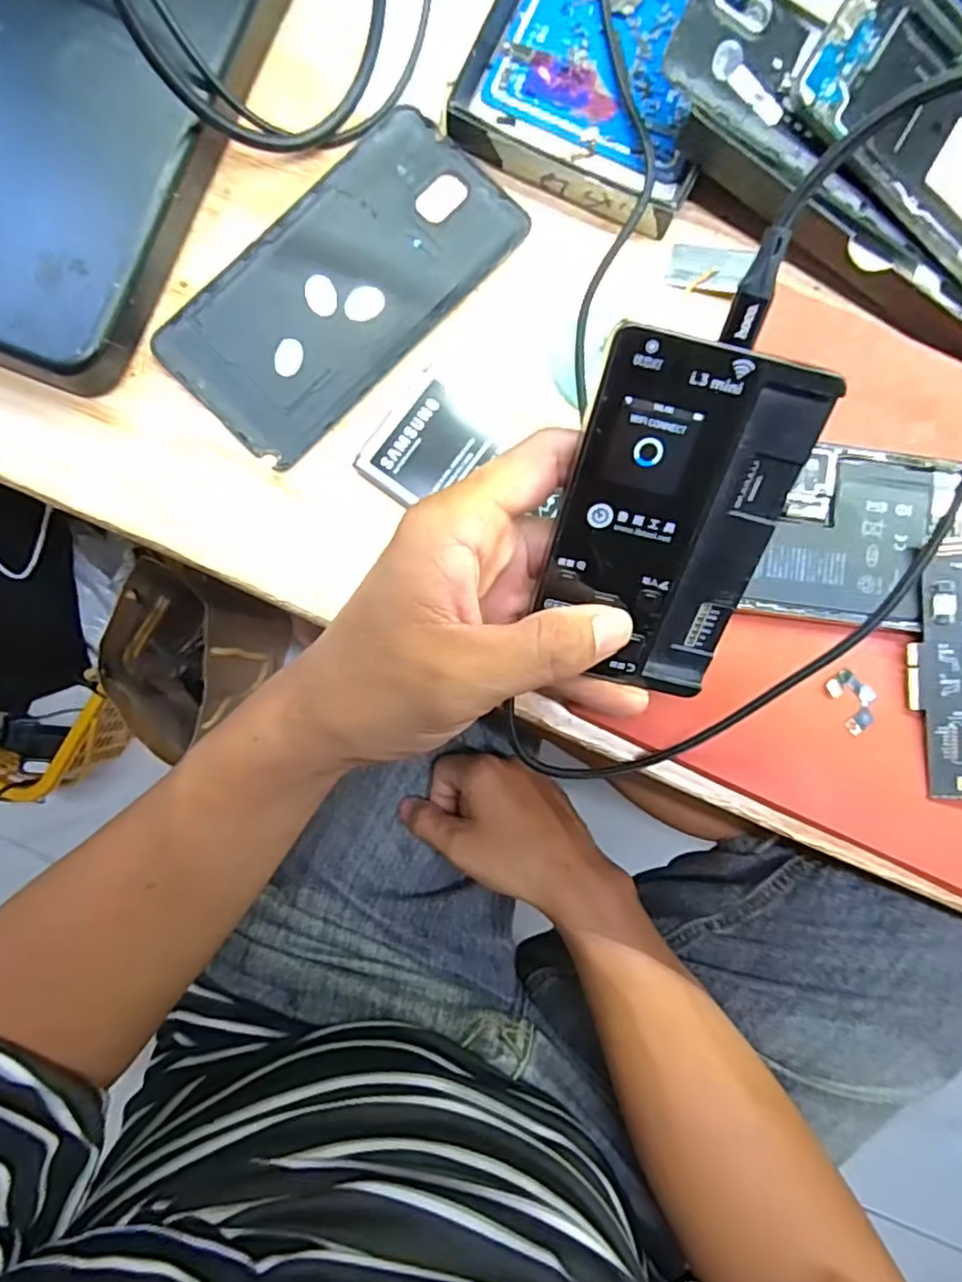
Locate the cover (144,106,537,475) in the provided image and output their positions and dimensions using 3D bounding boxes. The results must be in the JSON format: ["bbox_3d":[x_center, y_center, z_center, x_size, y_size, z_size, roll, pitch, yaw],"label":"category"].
[{"bbox_3d":[-0.055,-0.144,0.258,0.079,0.005,0.145,42,85,1],"label":"cover"}]

